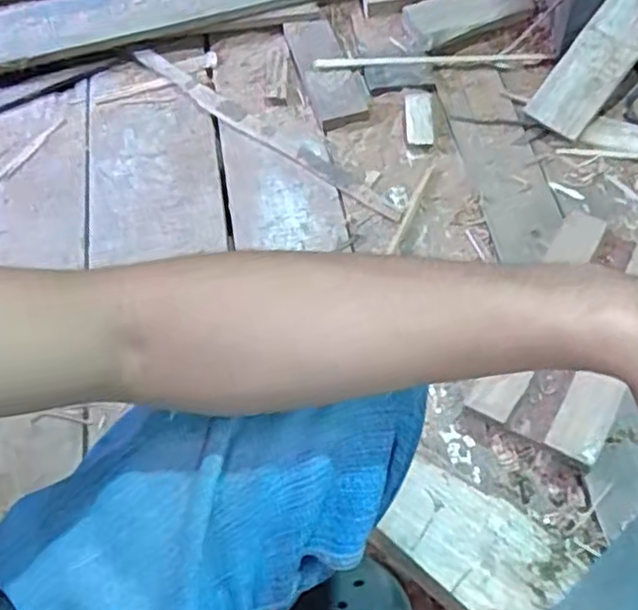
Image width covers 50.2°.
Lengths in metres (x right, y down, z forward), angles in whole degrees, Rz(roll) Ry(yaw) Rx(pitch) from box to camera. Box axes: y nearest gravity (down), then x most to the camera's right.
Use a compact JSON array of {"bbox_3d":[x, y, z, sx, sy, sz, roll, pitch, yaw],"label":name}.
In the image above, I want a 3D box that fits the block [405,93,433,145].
[{"bbox_3d":[0.143,-0.268,0.982,0.037,0.016,0.089,-2,58,4],"label":"block"}]

